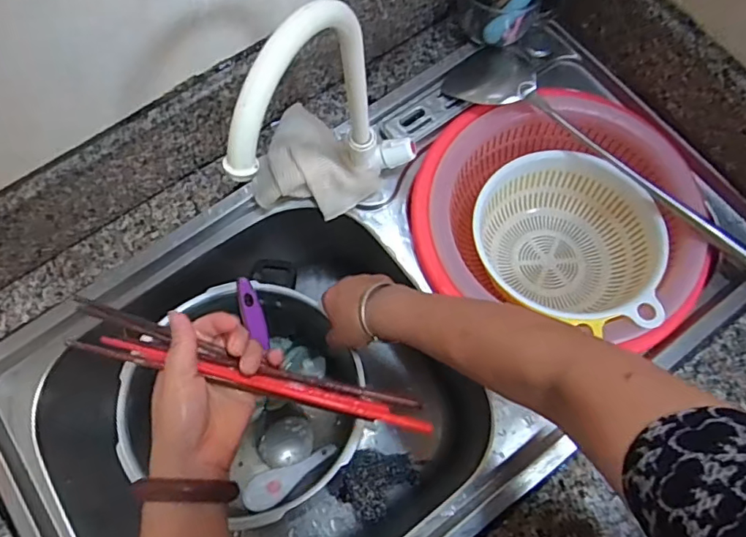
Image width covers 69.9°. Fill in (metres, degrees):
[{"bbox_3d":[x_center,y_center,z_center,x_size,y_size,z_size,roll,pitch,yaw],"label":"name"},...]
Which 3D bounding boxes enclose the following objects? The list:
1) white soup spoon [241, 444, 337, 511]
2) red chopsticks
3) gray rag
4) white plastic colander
[{"bbox_3d":[-0.103,0.266,0.674,0.127,0.027,0.041,-21,71,-6],"label":"white soup spoon"},{"bbox_3d":[-0.090,0.092,0.427,0.282,0.017,0.016,15,71,-7],"label":"red chopsticks"},{"bbox_3d":[-0.080,-0.112,0.603,0.115,0.040,0.137,-39,74,-11],"label":"gray rag"},{"bbox_3d":[0.220,-0.034,0.625,0.200,0.101,0.202,11,71,5],"label":"white plastic colander"}]

